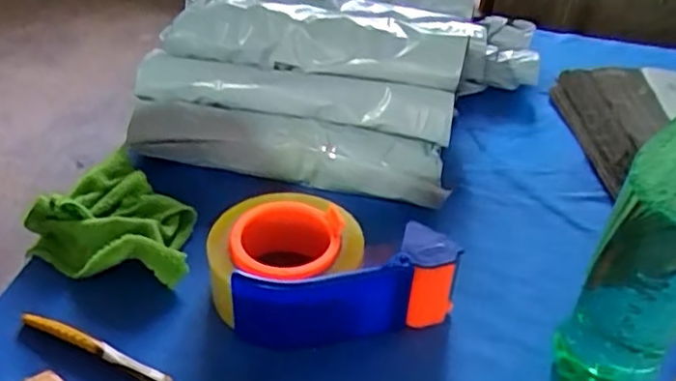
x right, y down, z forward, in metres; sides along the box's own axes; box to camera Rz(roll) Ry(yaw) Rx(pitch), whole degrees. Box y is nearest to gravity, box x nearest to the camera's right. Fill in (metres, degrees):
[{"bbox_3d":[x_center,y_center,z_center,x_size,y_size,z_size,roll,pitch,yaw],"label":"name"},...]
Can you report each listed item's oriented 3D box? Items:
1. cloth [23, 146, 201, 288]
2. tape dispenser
[{"bbox_3d":[-0.166,0.011,0.482,0.117,0.032,0.131,5,39,-2],"label":"cloth"},{"bbox_3d":[-0.009,0.046,0.435,0.159,0.061,0.106,-2,40,-9],"label":"tape dispenser"}]

